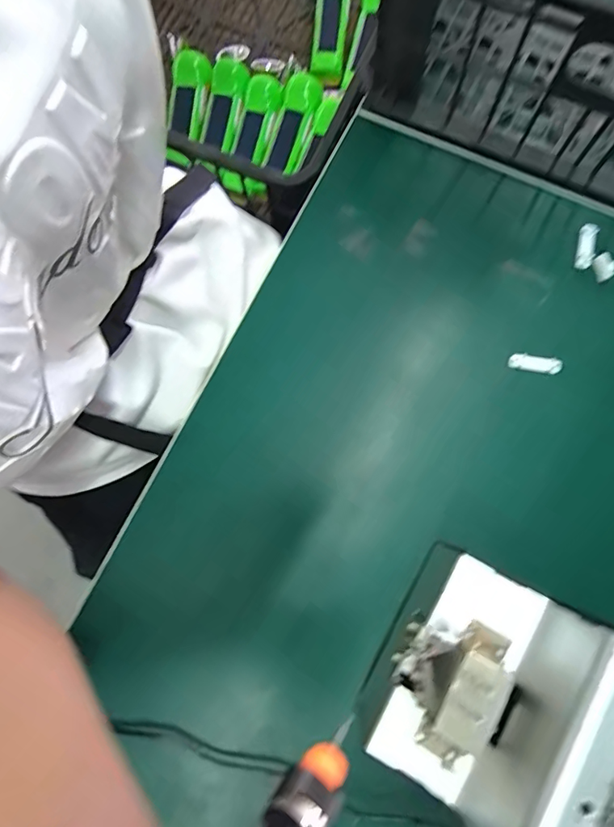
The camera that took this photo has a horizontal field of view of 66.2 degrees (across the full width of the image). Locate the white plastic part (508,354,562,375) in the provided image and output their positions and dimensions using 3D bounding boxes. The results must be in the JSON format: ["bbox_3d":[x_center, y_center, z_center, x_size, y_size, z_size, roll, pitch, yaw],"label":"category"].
[{"bbox_3d":[0.179,-0.039,0.370,0.040,0.007,0.012,10,80,3],"label":"white plastic part"}]

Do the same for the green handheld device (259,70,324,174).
[{"bbox_3d":[-0.020,-0.384,0.625,0.047,0.030,0.127,20,81,4],"label":"green handheld device"}]

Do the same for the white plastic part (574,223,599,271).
[{"bbox_3d":[0.228,-0.137,0.385,0.013,0.006,0.037,15,80,4],"label":"white plastic part"}]

